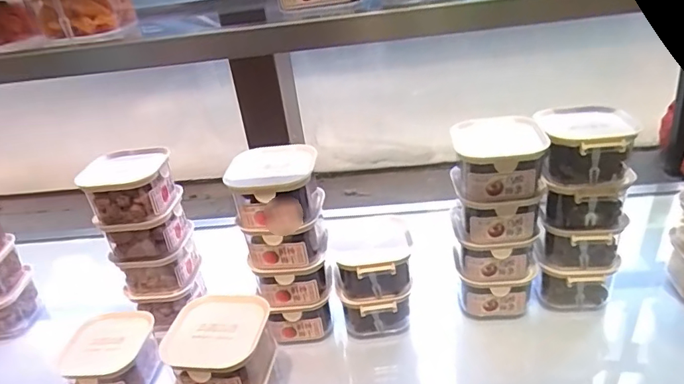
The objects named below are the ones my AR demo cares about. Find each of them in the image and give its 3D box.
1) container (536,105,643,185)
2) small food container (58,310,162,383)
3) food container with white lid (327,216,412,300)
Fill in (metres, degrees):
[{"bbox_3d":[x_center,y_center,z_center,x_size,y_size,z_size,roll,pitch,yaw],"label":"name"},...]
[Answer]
[{"bbox_3d":[0.316,-0.063,0.647,0.104,0.072,0.112,-3,29,9],"label":"container"},{"bbox_3d":[-0.323,0.236,0.695,0.115,0.084,0.110,-5,29,6],"label":"small food container"},{"bbox_3d":[0.043,0.094,0.711,0.109,0.081,0.110,-9,29,-2],"label":"food container with white lid"}]

